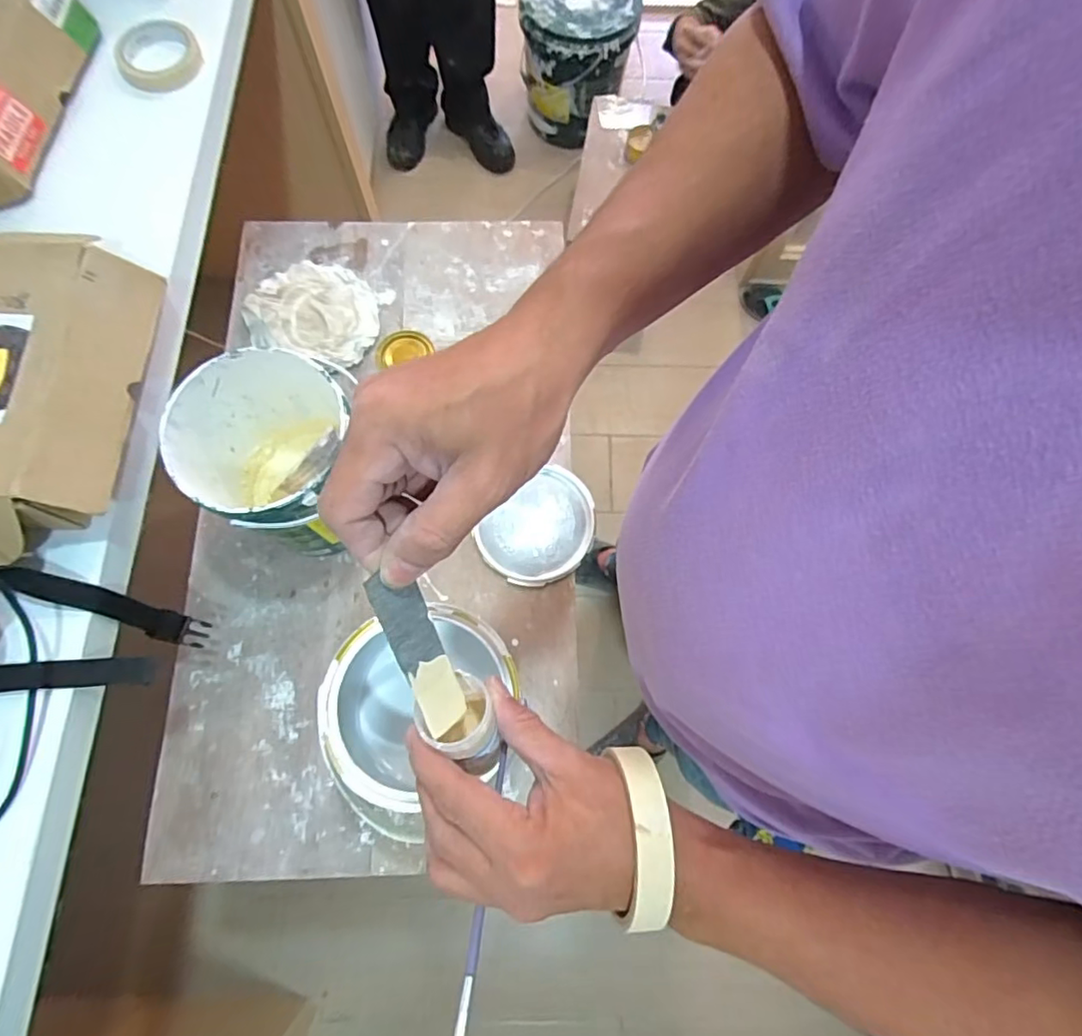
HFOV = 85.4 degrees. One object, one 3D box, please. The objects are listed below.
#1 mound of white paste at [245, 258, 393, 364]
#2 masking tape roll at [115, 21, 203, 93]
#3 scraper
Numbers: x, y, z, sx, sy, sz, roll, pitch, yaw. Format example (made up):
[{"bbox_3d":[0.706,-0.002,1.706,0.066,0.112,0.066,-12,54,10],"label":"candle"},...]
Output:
[{"bbox_3d":[-0.311,-0.297,0.820,0.175,0.026,0.152,13,72,2],"label":"mound of white paste"},{"bbox_3d":[-0.480,-0.585,0.735,0.098,0.025,0.098,0,72,-1],"label":"masking tape roll"},{"bbox_3d":[-0.058,0.065,0.284,0.024,0.004,0.089,-35,118,-35],"label":"scraper"}]

